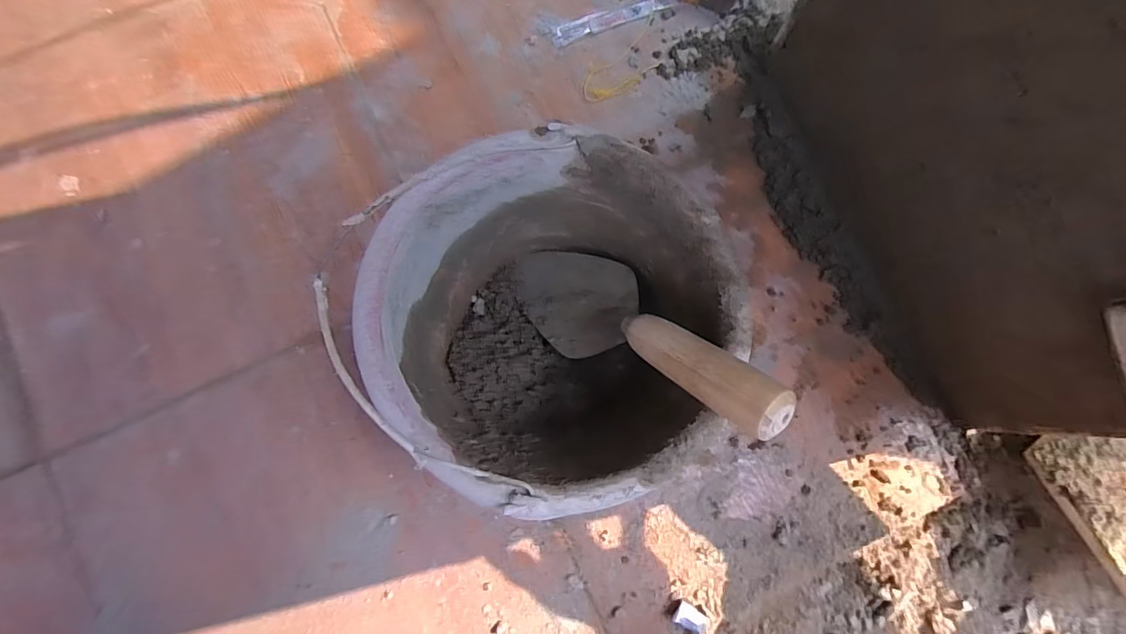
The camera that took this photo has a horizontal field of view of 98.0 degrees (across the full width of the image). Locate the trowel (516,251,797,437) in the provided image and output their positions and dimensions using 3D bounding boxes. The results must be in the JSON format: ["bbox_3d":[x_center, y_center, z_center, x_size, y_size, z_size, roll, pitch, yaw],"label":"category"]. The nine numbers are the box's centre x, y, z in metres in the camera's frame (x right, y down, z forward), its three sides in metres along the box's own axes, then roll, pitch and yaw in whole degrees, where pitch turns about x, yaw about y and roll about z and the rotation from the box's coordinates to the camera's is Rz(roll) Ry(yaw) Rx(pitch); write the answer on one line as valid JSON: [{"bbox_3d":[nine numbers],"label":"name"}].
[{"bbox_3d":[0.045,0.003,0.359,0.089,0.263,0.057,-49,123,-5],"label":"trowel"}]

